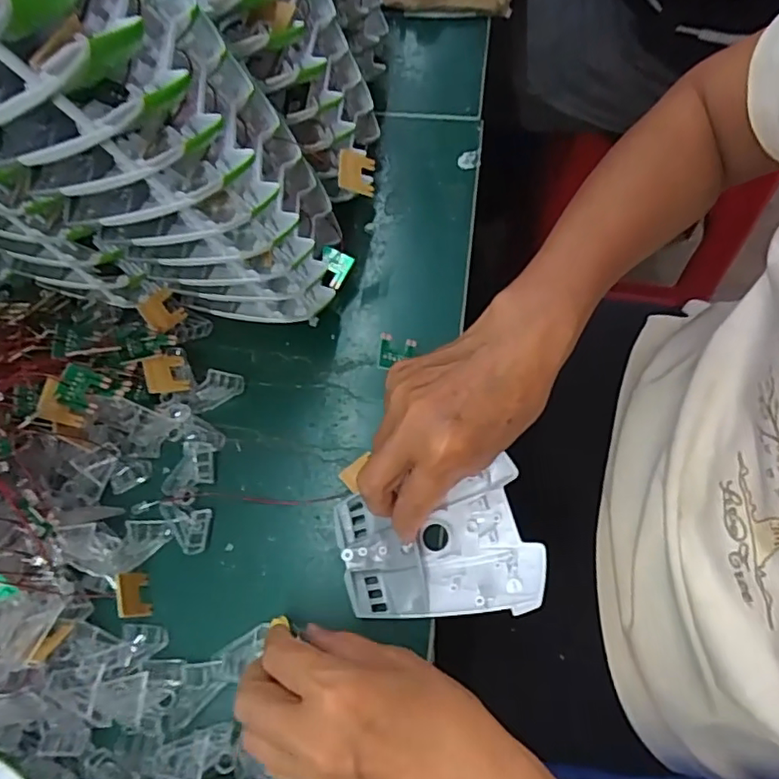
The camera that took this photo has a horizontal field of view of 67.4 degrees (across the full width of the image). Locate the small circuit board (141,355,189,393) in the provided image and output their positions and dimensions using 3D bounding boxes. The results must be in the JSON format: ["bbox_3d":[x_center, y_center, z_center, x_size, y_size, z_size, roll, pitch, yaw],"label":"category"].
[{"bbox_3d":[-0.144,-0.010,0.379,0.028,0.006,0.025,-8,75,-42],"label":"small circuit board"}]

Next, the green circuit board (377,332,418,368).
[{"bbox_3d":[0.006,-0.024,0.379,0.025,0.006,0.025,8,63,-13],"label":"green circuit board"}]

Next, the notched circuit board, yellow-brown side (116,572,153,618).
[{"bbox_3d":[-0.148,0.118,0.338,0.006,0.023,0.026,-25,66,21],"label":"notched circuit board, yellow-brown side"}]

